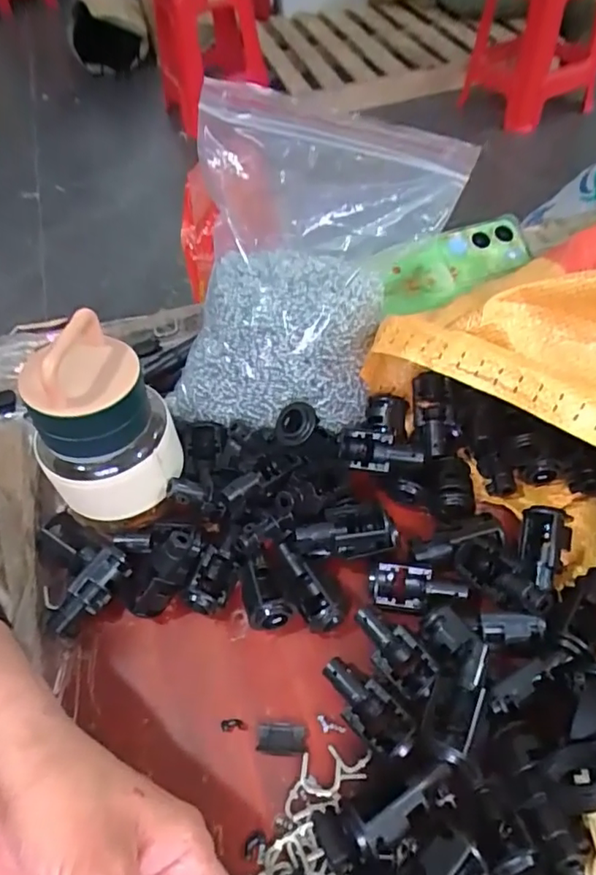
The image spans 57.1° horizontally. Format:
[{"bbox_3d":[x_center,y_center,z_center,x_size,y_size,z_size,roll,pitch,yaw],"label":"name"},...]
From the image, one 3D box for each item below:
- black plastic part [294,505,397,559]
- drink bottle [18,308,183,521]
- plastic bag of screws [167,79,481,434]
[{"bbox_3d":[0.028,0.055,0.318,0.056,0.031,0.026,-4,52,2],"label":"black plastic part"},{"bbox_3d":[-0.112,-0.007,0.309,0.069,0.113,0.066,-7,52,0],"label":"drink bottle"},{"bbox_3d":[0.001,-0.104,0.343,0.172,0.155,0.152,11,54,14],"label":"plastic bag of screws"}]

